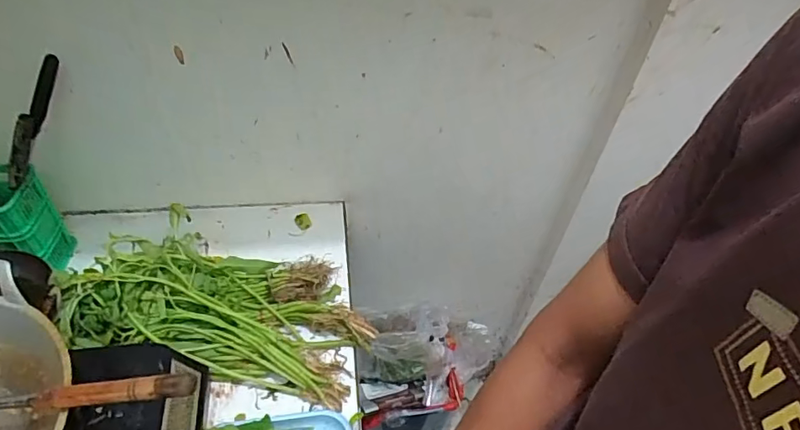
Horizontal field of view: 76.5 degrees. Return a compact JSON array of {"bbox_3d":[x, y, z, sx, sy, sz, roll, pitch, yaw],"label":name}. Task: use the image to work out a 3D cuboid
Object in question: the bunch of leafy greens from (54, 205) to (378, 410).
[{"bbox_3d":[-0.253,0.120,0.748,0.404,0.090,0.233,18,45,-13],"label":"bunch of leafy greens"}]

